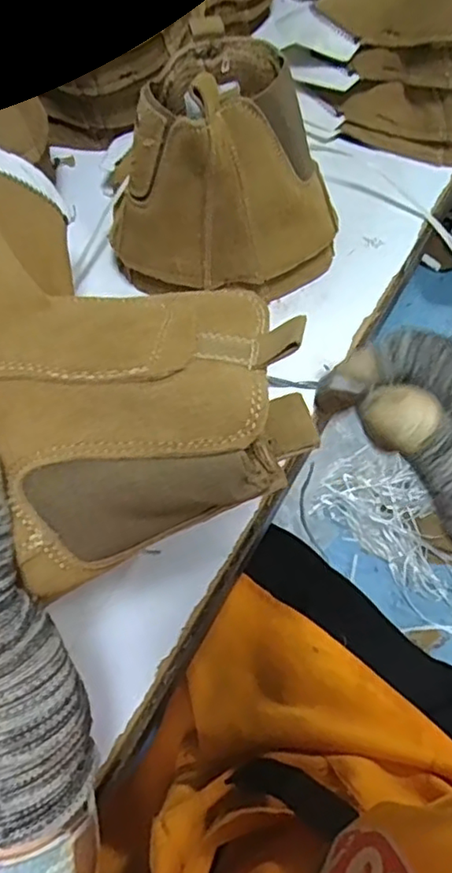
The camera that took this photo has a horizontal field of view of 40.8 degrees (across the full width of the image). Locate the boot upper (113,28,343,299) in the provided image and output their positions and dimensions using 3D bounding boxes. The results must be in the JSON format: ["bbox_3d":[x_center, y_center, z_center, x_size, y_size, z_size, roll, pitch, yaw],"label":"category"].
[{"bbox_3d":[-0.001,-0.173,0.429,0.167,0.149,0.089,-10,60,-5],"label":"boot upper"}]

